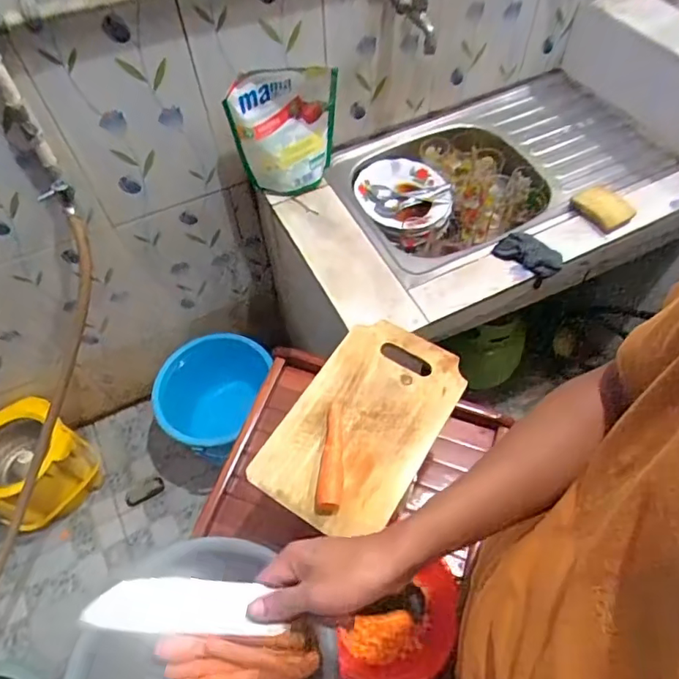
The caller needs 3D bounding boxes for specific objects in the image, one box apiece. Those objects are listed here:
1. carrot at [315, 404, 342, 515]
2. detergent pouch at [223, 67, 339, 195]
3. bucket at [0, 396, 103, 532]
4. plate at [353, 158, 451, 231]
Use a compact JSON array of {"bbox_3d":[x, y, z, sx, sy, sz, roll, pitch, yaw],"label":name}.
[{"bbox_3d":[-0.008,0.147,0.655,0.029,0.033,0.129,4,58,4],"label":"carrot"},{"bbox_3d":[-0.098,-0.393,1.012,0.204,0.240,0.071,-15,59,-8],"label":"detergent pouch"},{"bbox_3d":[-0.783,0.330,1.366,0.210,0.280,0.257,34,65,20],"label":"bucket"},{"bbox_3d":[0.140,-0.318,1.161,0.206,0.044,0.206,4,65,-9],"label":"plate"}]

